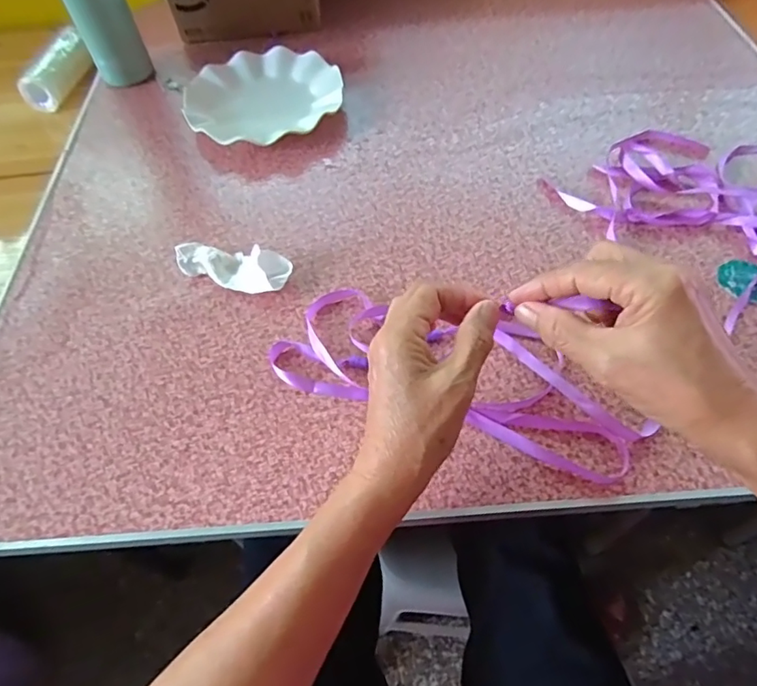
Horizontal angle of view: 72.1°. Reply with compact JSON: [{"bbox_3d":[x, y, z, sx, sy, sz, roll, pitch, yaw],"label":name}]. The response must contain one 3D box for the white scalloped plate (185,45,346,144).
[{"bbox_3d":[-0.134,-0.290,0.621,0.177,0.028,0.177,-2,57,3],"label":"white scalloped plate"}]

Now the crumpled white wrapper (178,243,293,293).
[{"bbox_3d":[-0.132,-0.070,0.476,0.104,0.024,0.035,13,59,12],"label":"crumpled white wrapper"}]

